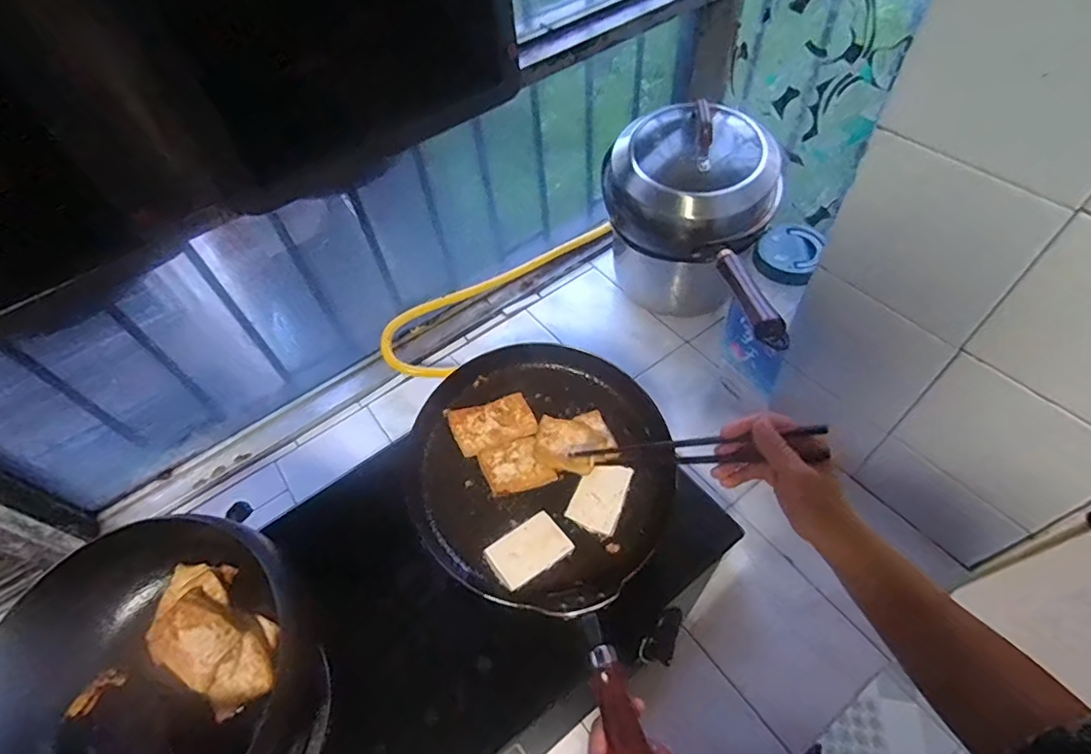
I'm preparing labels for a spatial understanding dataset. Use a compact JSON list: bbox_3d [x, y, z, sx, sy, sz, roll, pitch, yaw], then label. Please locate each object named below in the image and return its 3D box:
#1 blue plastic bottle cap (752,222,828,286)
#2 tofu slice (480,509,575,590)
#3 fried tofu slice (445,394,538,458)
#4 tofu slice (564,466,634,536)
[{"bbox_3d":[0.318,-0.166,0.729,0.080,0.021,0.092,25,61,20],"label":"blue plastic bottle cap"},{"bbox_3d":[-0.017,0.177,0.572,0.080,0.013,0.051,-31,59,-16],"label":"tofu slice"},{"bbox_3d":[-0.059,0.053,0.624,0.091,0.019,0.051,-20,56,-9],"label":"fried tofu slice"},{"bbox_3d":[0.061,0.128,0.596,0.053,0.010,0.074,27,75,0],"label":"tofu slice"}]

